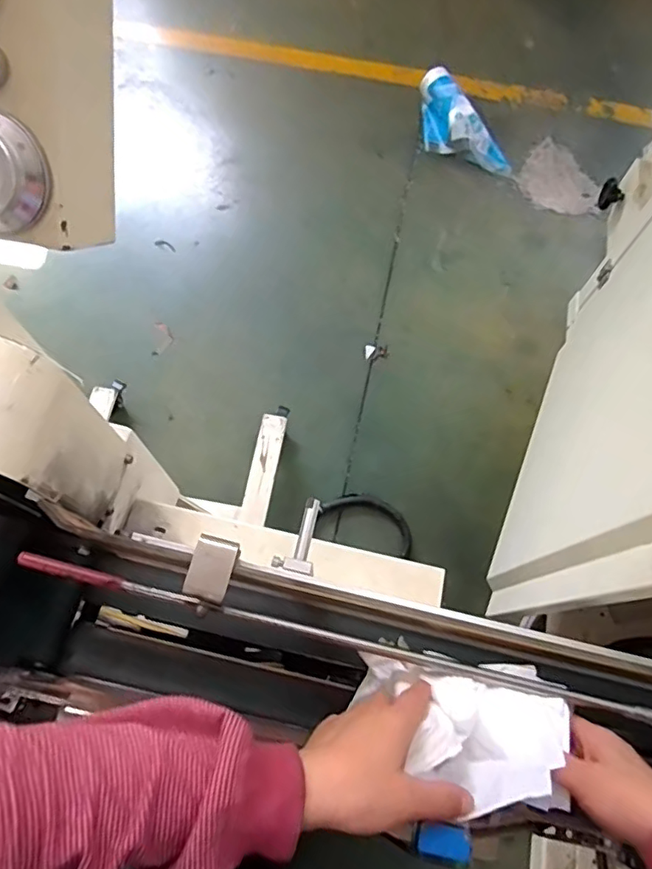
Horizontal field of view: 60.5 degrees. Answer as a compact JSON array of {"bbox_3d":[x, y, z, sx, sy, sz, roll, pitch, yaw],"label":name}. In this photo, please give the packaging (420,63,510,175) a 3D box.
[{"bbox_3d":[0.353,-0.853,1.562,0.147,0.093,0.363,-35,73,-14],"label":"packaging"}]

